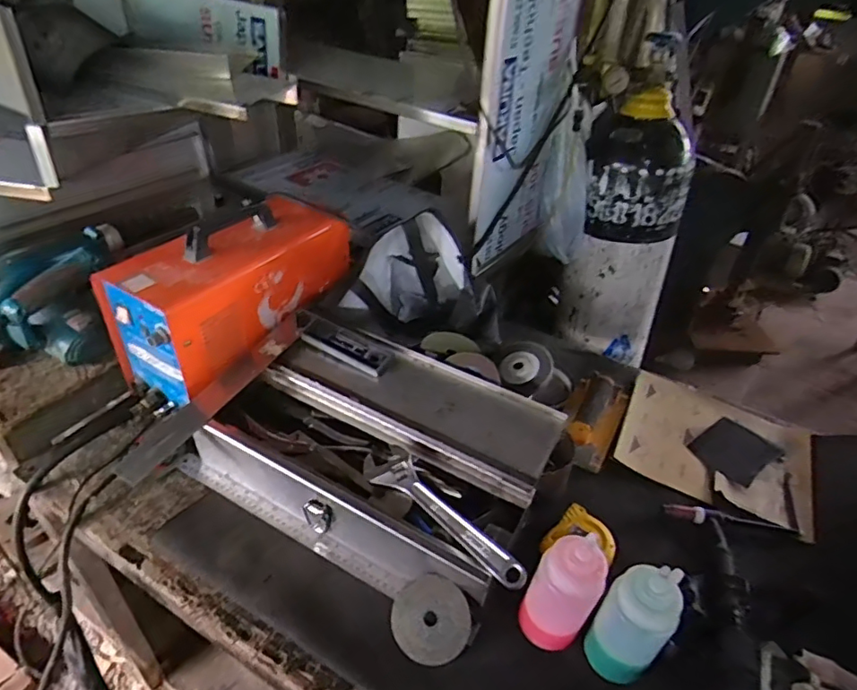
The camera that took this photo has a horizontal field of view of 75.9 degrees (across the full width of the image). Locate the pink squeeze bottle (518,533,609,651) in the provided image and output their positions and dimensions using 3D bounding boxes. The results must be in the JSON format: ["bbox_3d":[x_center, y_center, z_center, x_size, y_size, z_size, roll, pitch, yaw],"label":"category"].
[{"bbox_3d":[0.145,0.268,0.592,0.064,0.162,0.051,30,44,29],"label":"pink squeeze bottle"}]

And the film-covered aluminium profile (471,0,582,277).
[{"bbox_3d":[0.175,-0.411,0.957,0.038,0.541,0.274,31,45,30],"label":"film-covered aluminium profile"}]

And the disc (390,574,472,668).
[{"bbox_3d":[0.002,0.306,0.613,0.088,0.014,0.089,-8,67,19],"label":"disc"}]

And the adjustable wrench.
[{"bbox_3d":[0.011,0.204,0.656,0.056,0.022,0.245,-44,54,-10],"label":"adjustable wrench"}]

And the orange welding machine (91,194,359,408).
[{"bbox_3d":[-0.300,-0.096,0.887,0.162,0.202,0.367,26,43,25],"label":"orange welding machine"}]

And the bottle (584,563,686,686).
[{"bbox_3d":[0.212,0.285,0.568,0.063,0.168,0.058,3,38,-2],"label":"bottle"}]

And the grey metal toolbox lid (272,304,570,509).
[{"bbox_3d":[-0.027,0.075,0.786,0.412,0.040,0.146,24,58,22],"label":"grey metal toolbox lid"}]

